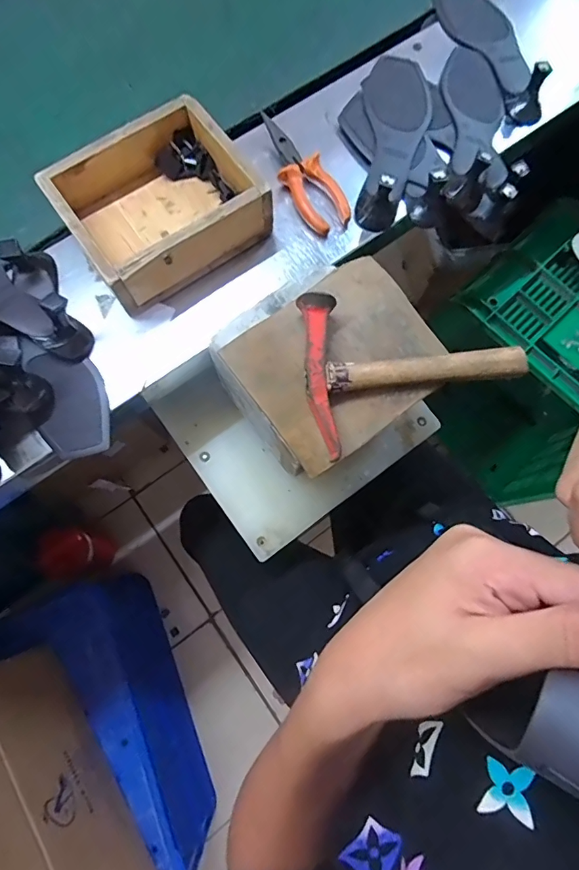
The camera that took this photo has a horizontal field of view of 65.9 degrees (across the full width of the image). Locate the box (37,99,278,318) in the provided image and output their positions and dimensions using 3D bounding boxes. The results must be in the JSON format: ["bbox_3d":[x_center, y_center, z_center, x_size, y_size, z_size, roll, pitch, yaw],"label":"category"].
[{"bbox_3d":[-0.132,-0.236,0.454,0.177,0.051,0.155,-34,79,-8],"label":"box"}]

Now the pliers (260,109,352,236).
[{"bbox_3d":[0.011,-0.289,0.490,0.048,0.020,0.149,-31,78,-8],"label":"pliers"}]

